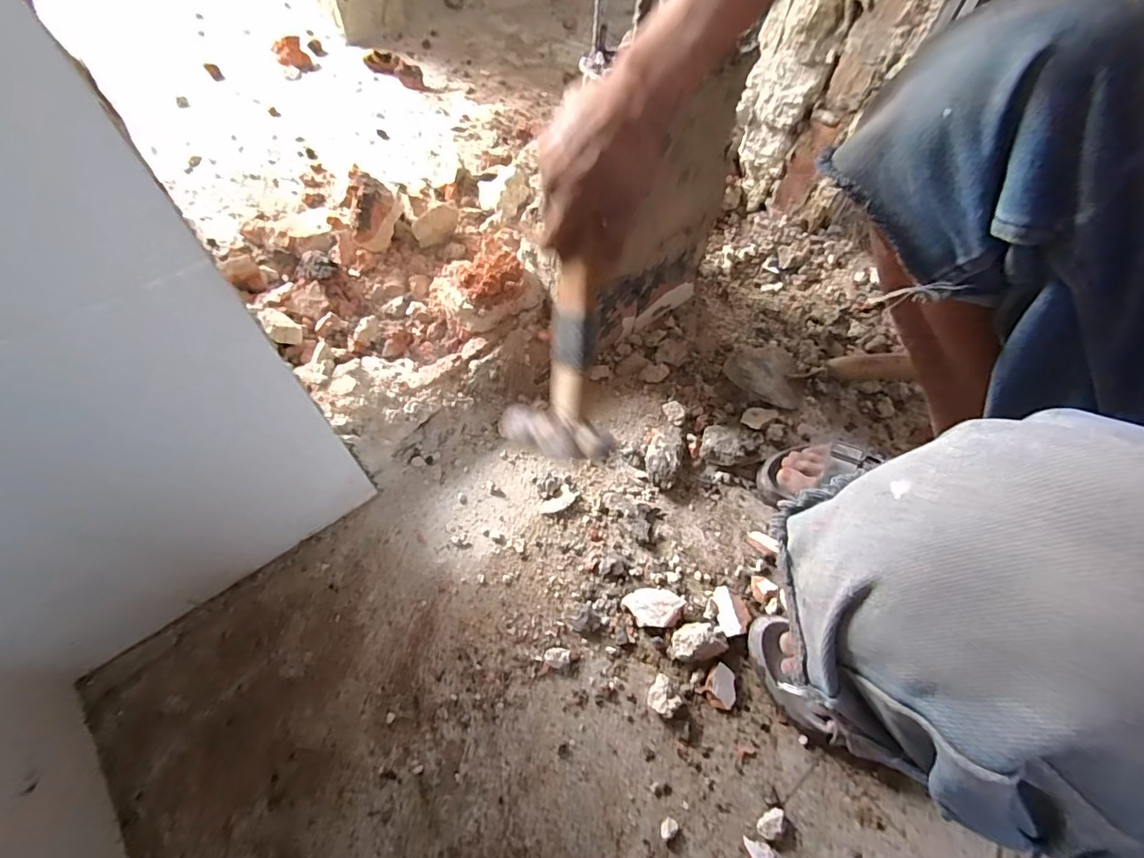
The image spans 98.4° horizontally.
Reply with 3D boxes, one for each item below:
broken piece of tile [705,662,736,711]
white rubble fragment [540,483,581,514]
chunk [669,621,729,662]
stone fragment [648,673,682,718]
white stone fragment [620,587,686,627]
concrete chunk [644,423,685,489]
[{"bbox_3d":[0.147,0.254,0.487,0.030,0.008,0.039,10,78,8],"label":"broken piece of tile"},{"bbox_3d":[-0.015,0.084,0.581,0.024,0.009,0.048,40,66,18],"label":"white rubble fragment"},{"bbox_3d":[0.128,0.215,0.502,0.057,0.023,0.035,-7,61,-7],"label":"chunk"},{"bbox_3d":[0.091,0.260,0.481,0.031,0.019,0.033,26,62,11],"label":"stone fragment"},{"bbox_3d":[0.087,0.188,0.523,0.063,0.013,0.039,-1,61,-4],"label":"white stone fragment"},{"bbox_3d":[0.116,0.029,0.608,0.043,0.025,0.093,21,62,8],"label":"concrete chunk"}]

